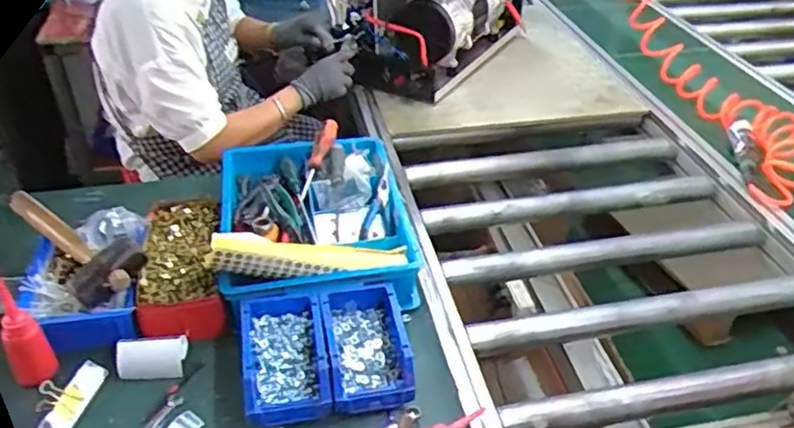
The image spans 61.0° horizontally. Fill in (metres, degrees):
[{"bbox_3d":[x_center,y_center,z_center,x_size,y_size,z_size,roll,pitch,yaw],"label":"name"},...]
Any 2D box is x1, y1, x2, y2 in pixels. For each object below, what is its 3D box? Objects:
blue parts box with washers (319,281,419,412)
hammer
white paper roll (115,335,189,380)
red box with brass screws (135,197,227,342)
[{"bbox_3d":[-0.039,0.168,0.857,0.101,0.057,0.160,-7,37,-10],"label":"blue parts box with washers"},{"bbox_3d":[-0.458,0.029,0.947,0.288,0.051,0.092,32,45,33],"label":"hammer"},{"bbox_3d":[-0.314,0.181,0.861,0.082,0.041,0.039,-4,37,-7],"label":"white paper roll"},{"bbox_3d":[-0.311,0.074,0.975,0.112,0.065,0.247,-8,37,-12],"label":"red box with brass screws"}]

